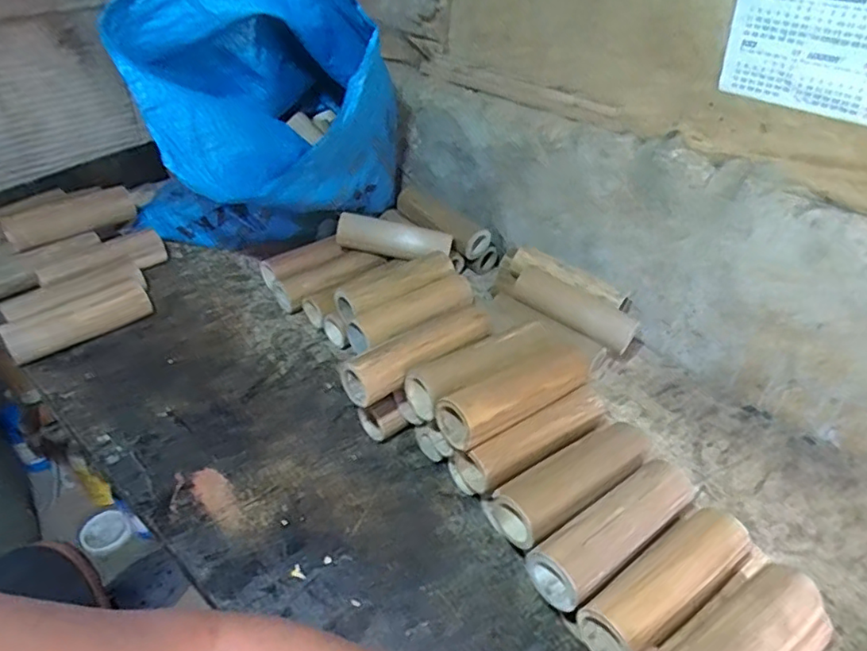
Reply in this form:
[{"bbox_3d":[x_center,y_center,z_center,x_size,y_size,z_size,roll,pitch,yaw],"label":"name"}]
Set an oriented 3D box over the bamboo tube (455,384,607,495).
[{"bbox_3d":[0.109,0.116,0.629,0.174,0.053,0.051,-21,44,-29],"label":"bamboo tube"}]

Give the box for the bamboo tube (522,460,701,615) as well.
[{"bbox_3d":[0.171,0.189,0.545,0.183,0.047,0.056,-24,46,-31],"label":"bamboo tube"}]

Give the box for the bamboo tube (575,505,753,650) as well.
[{"bbox_3d":[0.207,0.224,0.511,0.180,0.048,0.056,-21,44,-29],"label":"bamboo tube"}]

